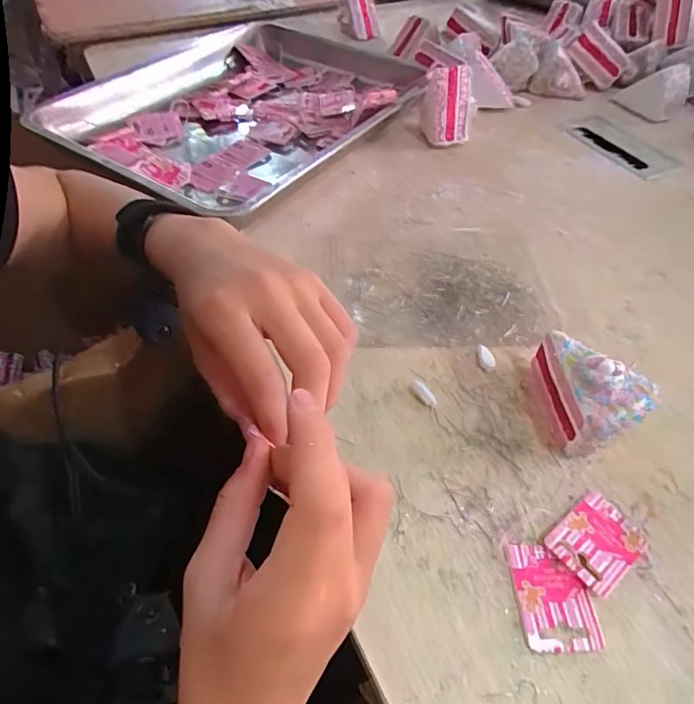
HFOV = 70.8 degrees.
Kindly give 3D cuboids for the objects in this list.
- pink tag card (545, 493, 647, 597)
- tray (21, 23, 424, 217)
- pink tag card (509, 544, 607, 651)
[{"bbox_3d":[0.160,0.121,0.312,0.057,0.004,0.044,-27,57,-26],"label":"pink tag card"},{"bbox_3d":[-0.123,-0.345,0.661,0.373,0.048,0.408,24,54,17],"label":"tray"},{"bbox_3d":[0.124,0.146,0.293,0.043,0.004,0.058,-1,54,-1],"label":"pink tag card"}]

